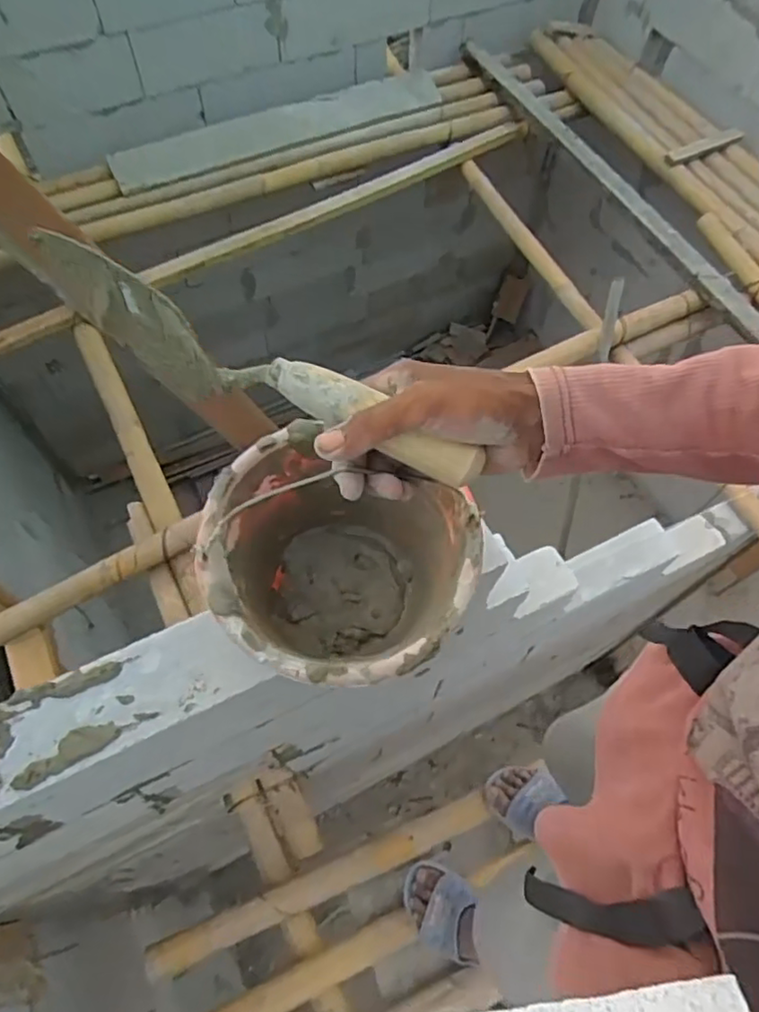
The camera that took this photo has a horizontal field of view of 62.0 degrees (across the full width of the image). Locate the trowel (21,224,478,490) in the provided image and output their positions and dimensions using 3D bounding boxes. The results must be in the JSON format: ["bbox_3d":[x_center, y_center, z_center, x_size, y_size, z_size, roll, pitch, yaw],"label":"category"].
[{"bbox_3d":[-0.080,-0.085,0.383,0.302,0.068,0.040,25,64,2],"label":"trowel"}]

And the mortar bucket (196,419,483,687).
[{"bbox_3d":[-0.041,0.073,0.610,0.232,0.169,0.211,1,62,-1],"label":"mortar bucket"}]

